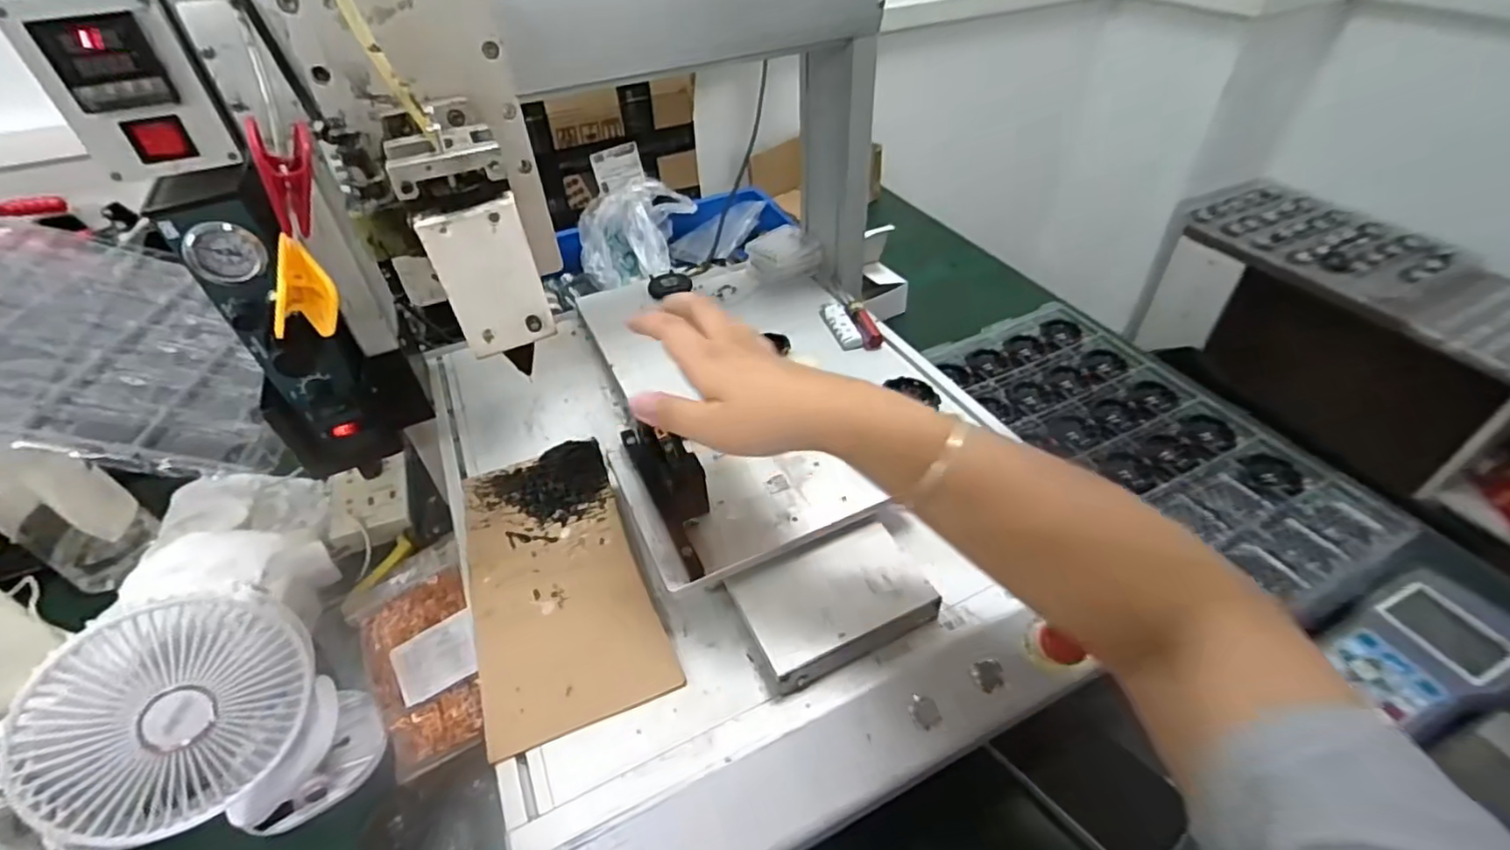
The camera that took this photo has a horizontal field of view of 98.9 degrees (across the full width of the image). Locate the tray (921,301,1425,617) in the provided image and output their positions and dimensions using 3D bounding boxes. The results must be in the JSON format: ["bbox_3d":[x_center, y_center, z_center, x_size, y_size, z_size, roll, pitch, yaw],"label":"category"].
[{"bbox_3d":[0.423,0.014,0.711,0.221,0.052,0.442,-23,47,-21],"label":"tray"}]

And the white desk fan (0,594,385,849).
[{"bbox_3d":[-0.377,0.212,0.446,0.071,0.209,0.156,-4,34,34],"label":"white desk fan"}]

